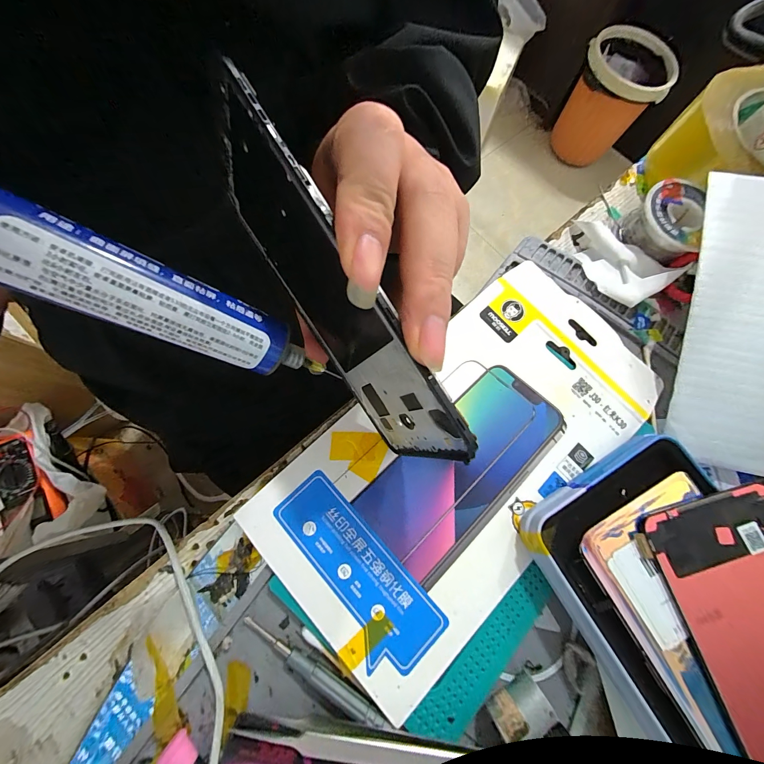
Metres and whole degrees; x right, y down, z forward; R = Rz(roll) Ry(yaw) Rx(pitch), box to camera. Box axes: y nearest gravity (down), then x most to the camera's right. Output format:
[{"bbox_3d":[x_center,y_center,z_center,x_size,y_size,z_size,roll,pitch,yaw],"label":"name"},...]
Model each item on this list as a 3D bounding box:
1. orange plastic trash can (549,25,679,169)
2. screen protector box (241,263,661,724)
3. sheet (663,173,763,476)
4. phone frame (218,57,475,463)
[{"bbox_3d":[0.758,-0.948,1.109,0.274,0.257,0.221,44,77,8],"label":"orange plastic trash can"},{"bbox_3d":[0.049,0.034,0.177,0.228,0.012,0.120,-43,82,-13],"label":"screen protector box"},{"bbox_3d":[0.220,-0.034,0.183,0.090,0.009,0.167,11,87,0],"label":"sheet"},{"bbox_3d":[-0.020,-0.029,0.135,0.004,0.076,0.147,-36,95,-23],"label":"phone frame"}]

